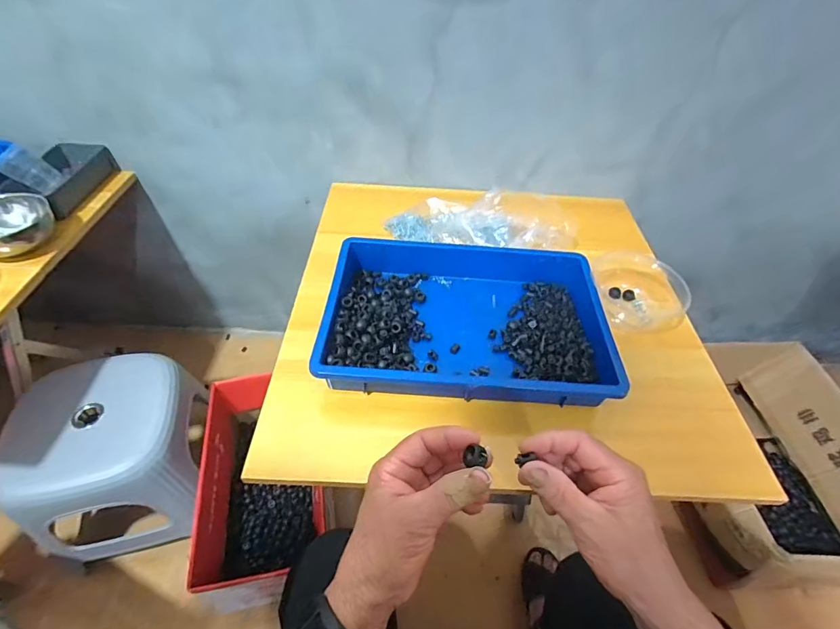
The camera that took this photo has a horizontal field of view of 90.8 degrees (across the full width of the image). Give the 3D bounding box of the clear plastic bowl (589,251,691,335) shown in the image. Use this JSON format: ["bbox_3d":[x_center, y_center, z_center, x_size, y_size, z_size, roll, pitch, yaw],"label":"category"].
[{"bbox_3d":[0.350,-0.035,0.650,0.133,0.045,0.135,2,48,-2],"label":"clear plastic bowl"}]

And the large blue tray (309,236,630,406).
[{"bbox_3d":[0.061,0.000,0.577,0.360,0.060,0.253,4,48,0],"label":"large blue tray"}]

